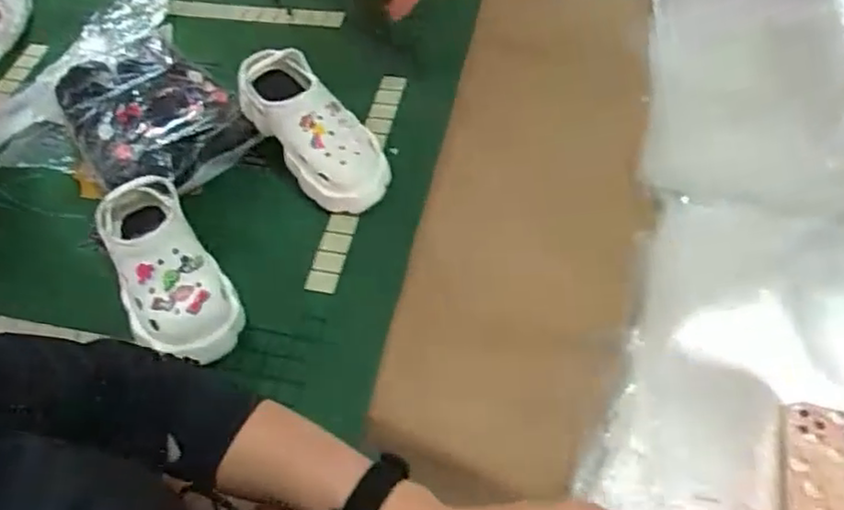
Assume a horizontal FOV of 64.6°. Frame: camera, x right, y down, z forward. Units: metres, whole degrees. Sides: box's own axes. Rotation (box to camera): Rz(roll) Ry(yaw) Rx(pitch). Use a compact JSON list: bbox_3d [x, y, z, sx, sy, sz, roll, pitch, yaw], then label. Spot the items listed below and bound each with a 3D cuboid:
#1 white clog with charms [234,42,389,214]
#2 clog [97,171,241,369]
[{"bbox_3d":[-0.144,-0.166,0.914,0.108,0.086,0.253,-36,79,-19],"label":"white clog with charms"},{"bbox_3d":[-0.307,0.019,0.807,0.113,0.092,0.241,-27,59,-14],"label":"clog"}]

